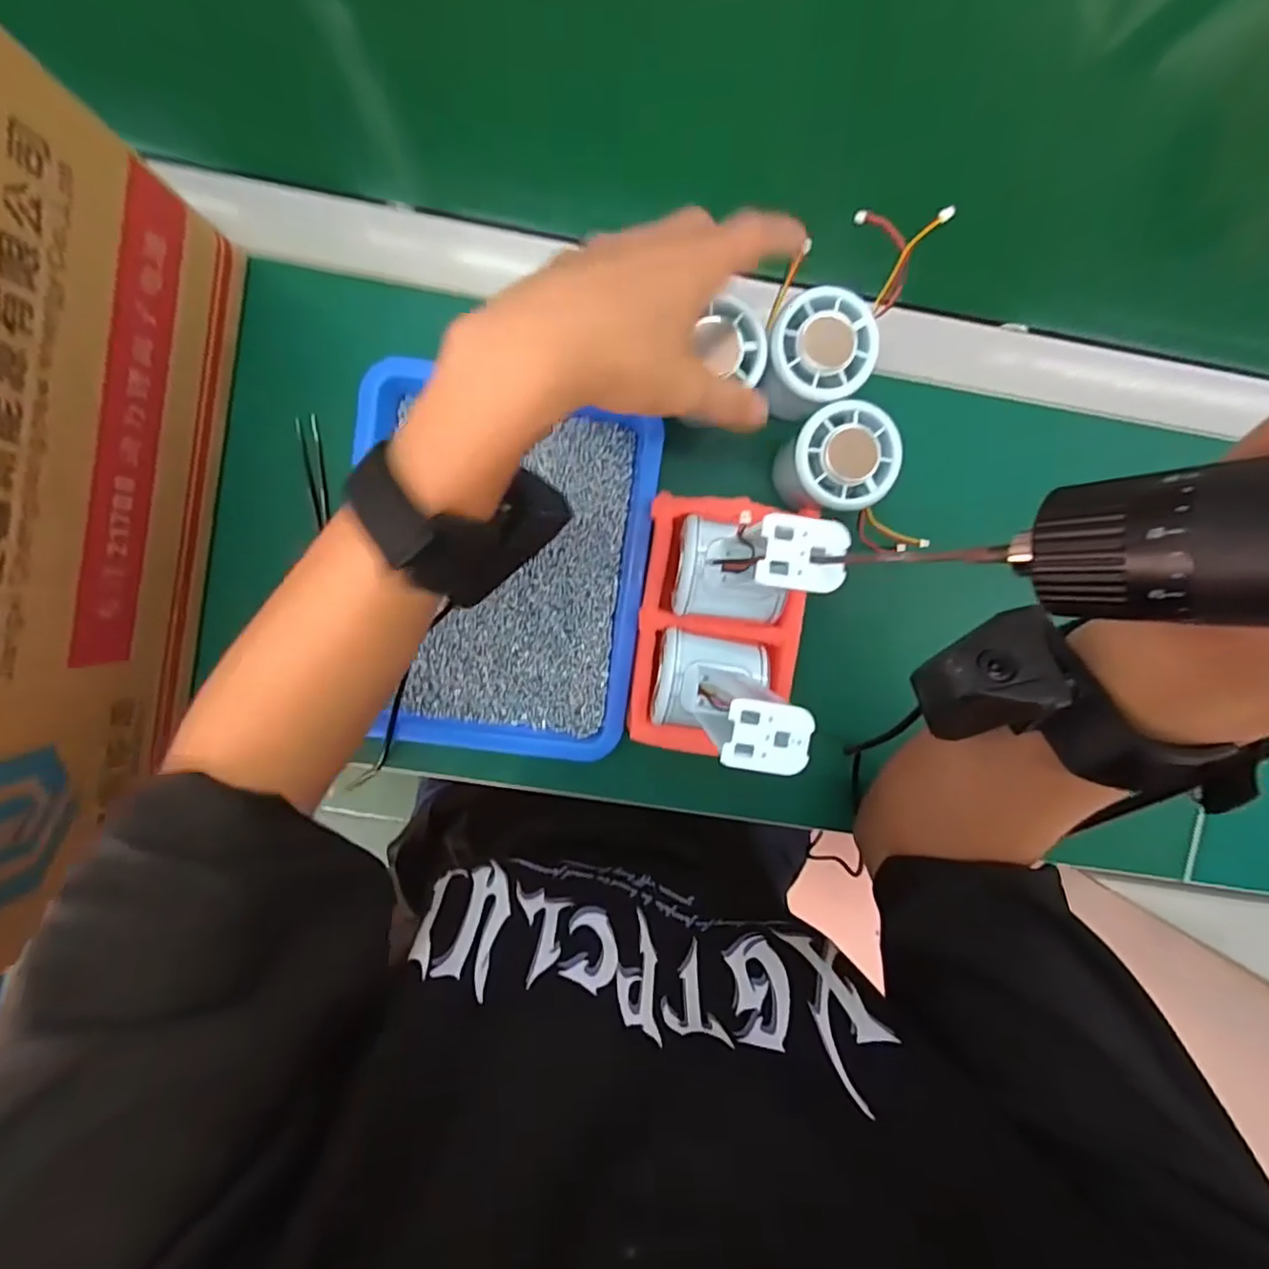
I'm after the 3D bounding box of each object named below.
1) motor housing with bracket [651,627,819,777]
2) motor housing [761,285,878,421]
[{"bbox_3d":[0.044,0.028,0.279,0.056,0.120,0.049,10,92,-4],"label":"motor housing with bracket"},{"bbox_3d":[0.099,-0.155,0.333,0.055,0.046,0.056,0,93,-3],"label":"motor housing"}]

